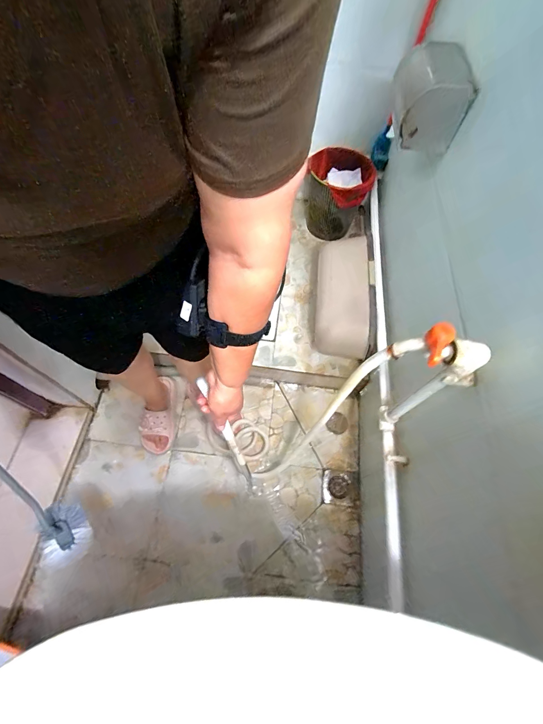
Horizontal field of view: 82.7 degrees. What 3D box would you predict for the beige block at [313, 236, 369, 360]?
[{"bbox_3d":[0.212,-0.198,0.973,0.135,0.154,0.378,5,63,-1],"label":"beige block"}]

